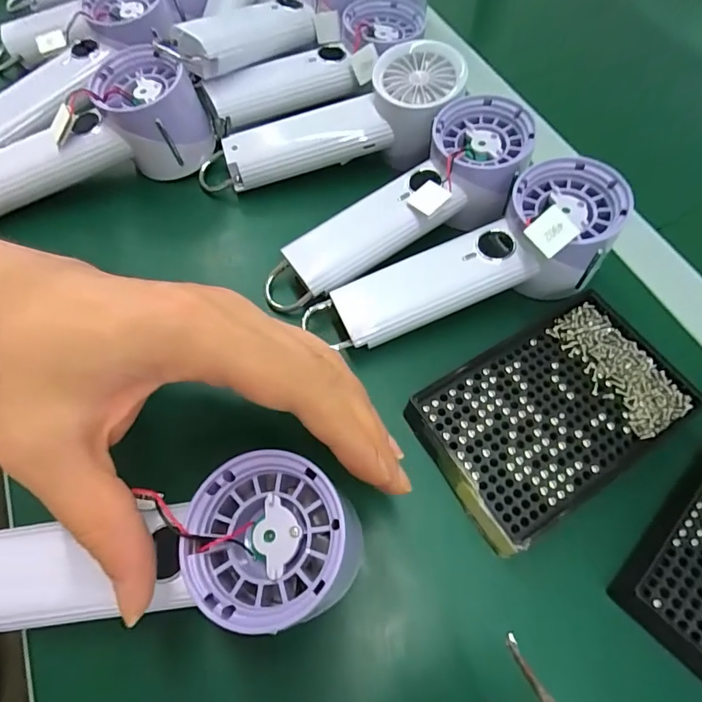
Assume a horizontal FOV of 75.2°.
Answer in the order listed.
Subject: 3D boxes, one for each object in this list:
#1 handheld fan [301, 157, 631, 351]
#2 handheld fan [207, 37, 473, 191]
[{"bbox_3d":[0.066,-0.050,0.269,0.193,0.056,0.061,-24,64,1],"label":"handheld fan"},{"bbox_3d":[-0.014,-0.154,0.330,0.194,0.053,0.062,-17,62,7],"label":"handheld fan"}]

